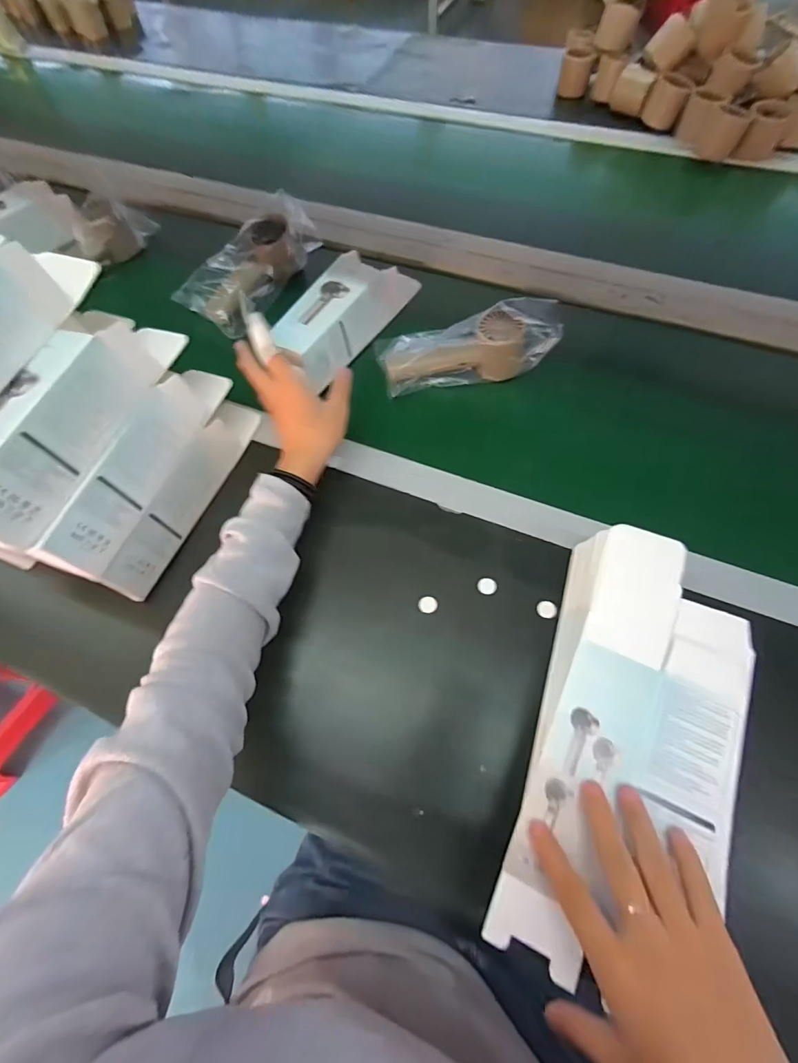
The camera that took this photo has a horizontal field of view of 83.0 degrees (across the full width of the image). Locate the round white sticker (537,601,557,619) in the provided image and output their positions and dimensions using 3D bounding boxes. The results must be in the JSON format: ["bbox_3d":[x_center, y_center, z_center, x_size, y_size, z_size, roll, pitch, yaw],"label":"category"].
[{"bbox_3d":[0.134,0.071,0.407,0.016,0.004,0.015,-1,64,2],"label":"round white sticker"}]

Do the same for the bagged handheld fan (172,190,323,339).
[{"bbox_3d":[-0.193,-0.352,0.590,0.093,0.064,0.185,31,70,16],"label":"bagged handheld fan"}]

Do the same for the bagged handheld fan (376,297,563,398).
[{"bbox_3d":[0.077,-0.208,0.520,0.202,0.054,0.090,-9,63,14],"label":"bagged handheld fan"}]

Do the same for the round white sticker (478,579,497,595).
[{"bbox_3d":[0.082,0.052,0.421,0.017,0.007,0.015,24,68,13],"label":"round white sticker"}]

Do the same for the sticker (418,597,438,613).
[{"bbox_3d":[0.027,0.067,0.415,0.018,0.006,0.014,9,65,7],"label":"sticker"}]

